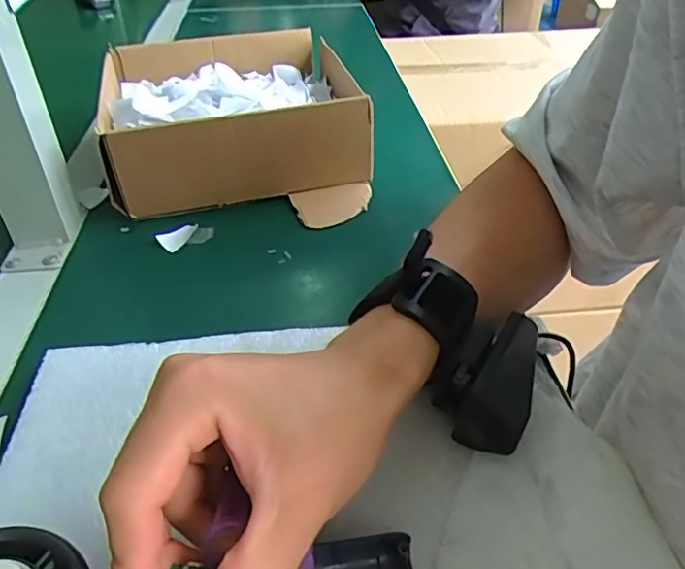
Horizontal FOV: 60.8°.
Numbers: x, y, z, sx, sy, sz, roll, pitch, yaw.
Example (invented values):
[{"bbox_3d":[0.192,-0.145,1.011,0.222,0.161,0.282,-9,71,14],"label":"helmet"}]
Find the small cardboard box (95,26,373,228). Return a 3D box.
[{"bbox_3d":[-0.098,-0.162,0.532,0.207,0.078,0.260,-6,38,-7],"label":"small cardboard box"}]

